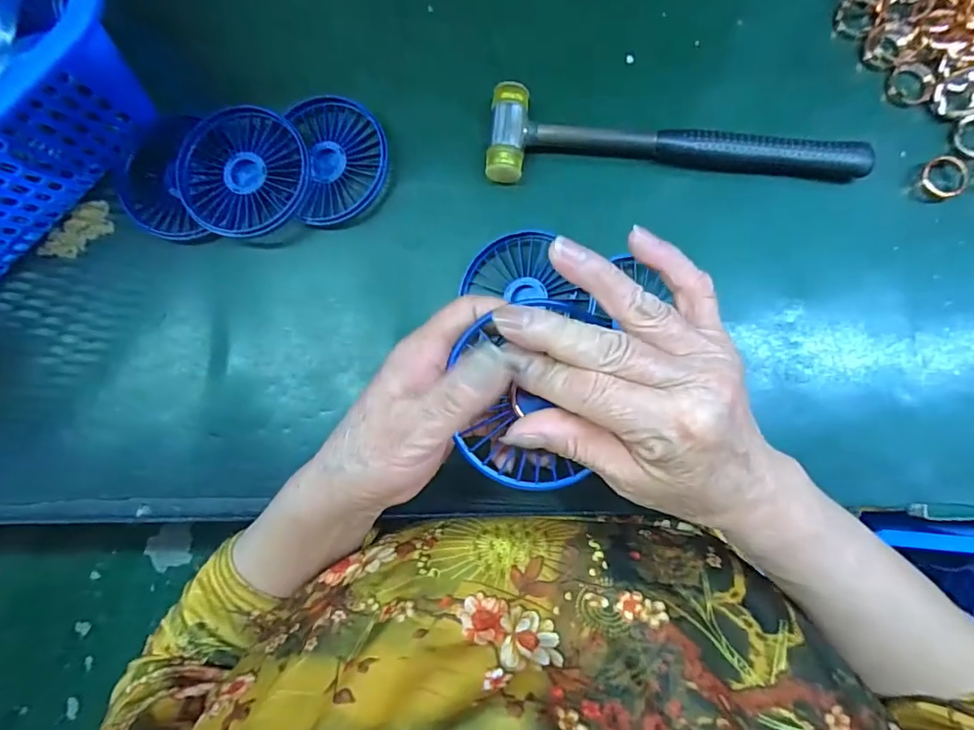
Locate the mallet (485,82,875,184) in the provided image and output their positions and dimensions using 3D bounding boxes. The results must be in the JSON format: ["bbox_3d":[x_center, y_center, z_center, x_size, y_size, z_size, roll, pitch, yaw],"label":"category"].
[{"bbox_3d":[0.120,-0.151,0.339,0.236,0.020,0.061,1,85,5],"label":"mallet"}]

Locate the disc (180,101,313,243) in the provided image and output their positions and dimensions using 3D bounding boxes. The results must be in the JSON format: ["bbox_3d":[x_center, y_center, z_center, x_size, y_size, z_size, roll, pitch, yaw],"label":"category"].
[{"bbox_3d":[-0.167,-0.133,0.360,0.083,0.023,0.088,0,85,4],"label":"disc"}]

